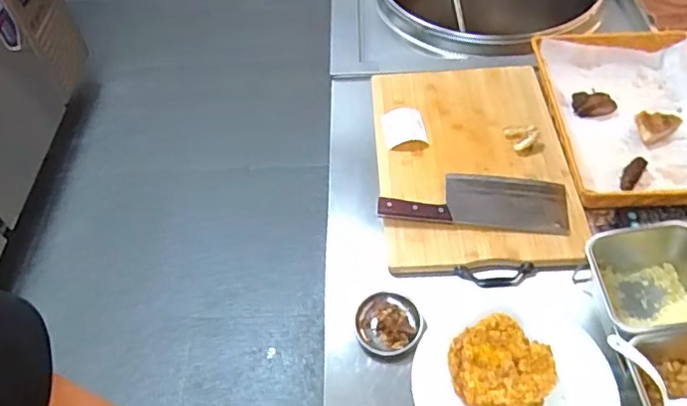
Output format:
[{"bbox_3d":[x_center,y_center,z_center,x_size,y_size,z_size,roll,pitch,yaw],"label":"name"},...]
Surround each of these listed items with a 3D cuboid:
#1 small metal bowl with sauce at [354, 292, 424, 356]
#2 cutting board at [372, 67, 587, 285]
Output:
[{"bbox_3d":[0.062,0.166,0.778,0.089,0.029,0.089,-2,52,2],"label":"small metal bowl with sauce"},{"bbox_3d":[0.205,-0.062,0.907,0.288,0.034,0.411,-5,63,0],"label":"cutting board"}]

